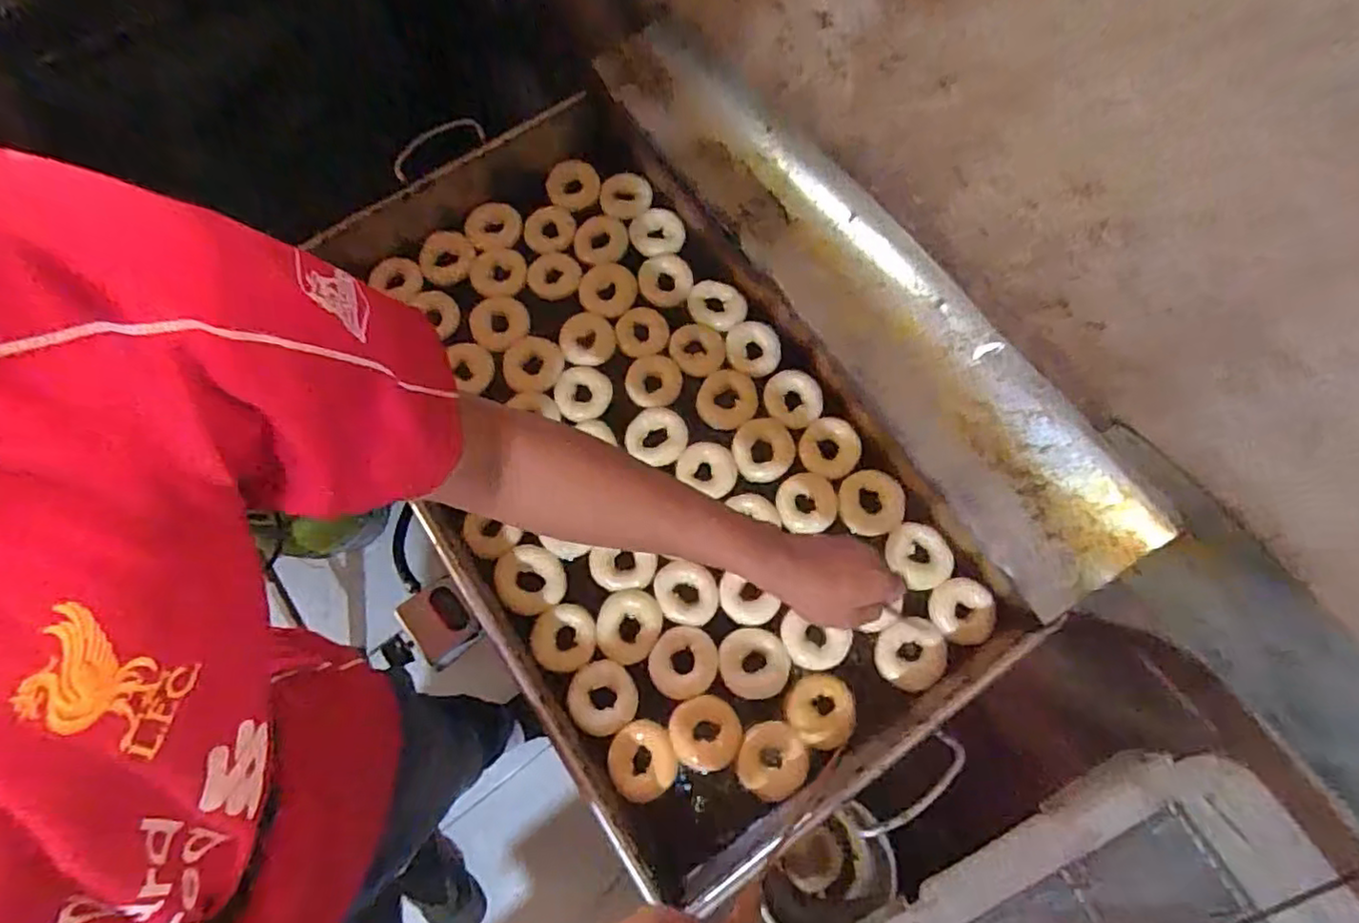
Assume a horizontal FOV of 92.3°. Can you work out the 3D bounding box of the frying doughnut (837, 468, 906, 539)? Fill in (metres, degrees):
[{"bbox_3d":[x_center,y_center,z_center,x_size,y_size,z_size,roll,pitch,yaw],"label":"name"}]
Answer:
[{"bbox_3d":[0.223,0.048,0.758,0.069,0.023,0.074,0,73,0],"label":"frying doughnut"}]

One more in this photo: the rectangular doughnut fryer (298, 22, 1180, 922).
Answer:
[{"bbox_3d":[0.000,-0.066,0.723,0.582,0.173,0.822,-33,76,-9],"label":"rectangular doughnut fryer"}]

